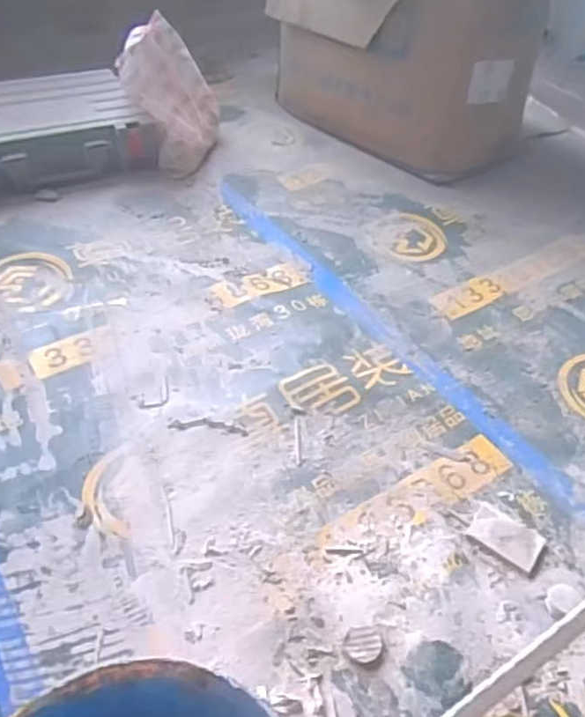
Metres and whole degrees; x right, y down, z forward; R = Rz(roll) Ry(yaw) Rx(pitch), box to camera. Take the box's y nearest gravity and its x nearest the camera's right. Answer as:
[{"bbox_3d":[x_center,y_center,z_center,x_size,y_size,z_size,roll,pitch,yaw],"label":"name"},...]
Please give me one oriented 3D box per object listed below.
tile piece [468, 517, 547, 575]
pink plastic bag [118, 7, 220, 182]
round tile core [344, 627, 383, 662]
[{"bbox_3d":[0.277,0.229,0.849,0.089,0.012,0.057,27,49,20],"label":"tile piece"},{"bbox_3d":[-0.255,-0.580,1.443,0.172,0.246,0.282,5,45,0],"label":"pink plastic bag"},{"bbox_3d":[0.079,0.317,0.729,0.042,0.006,0.037,-4,46,-9],"label":"round tile core"}]

